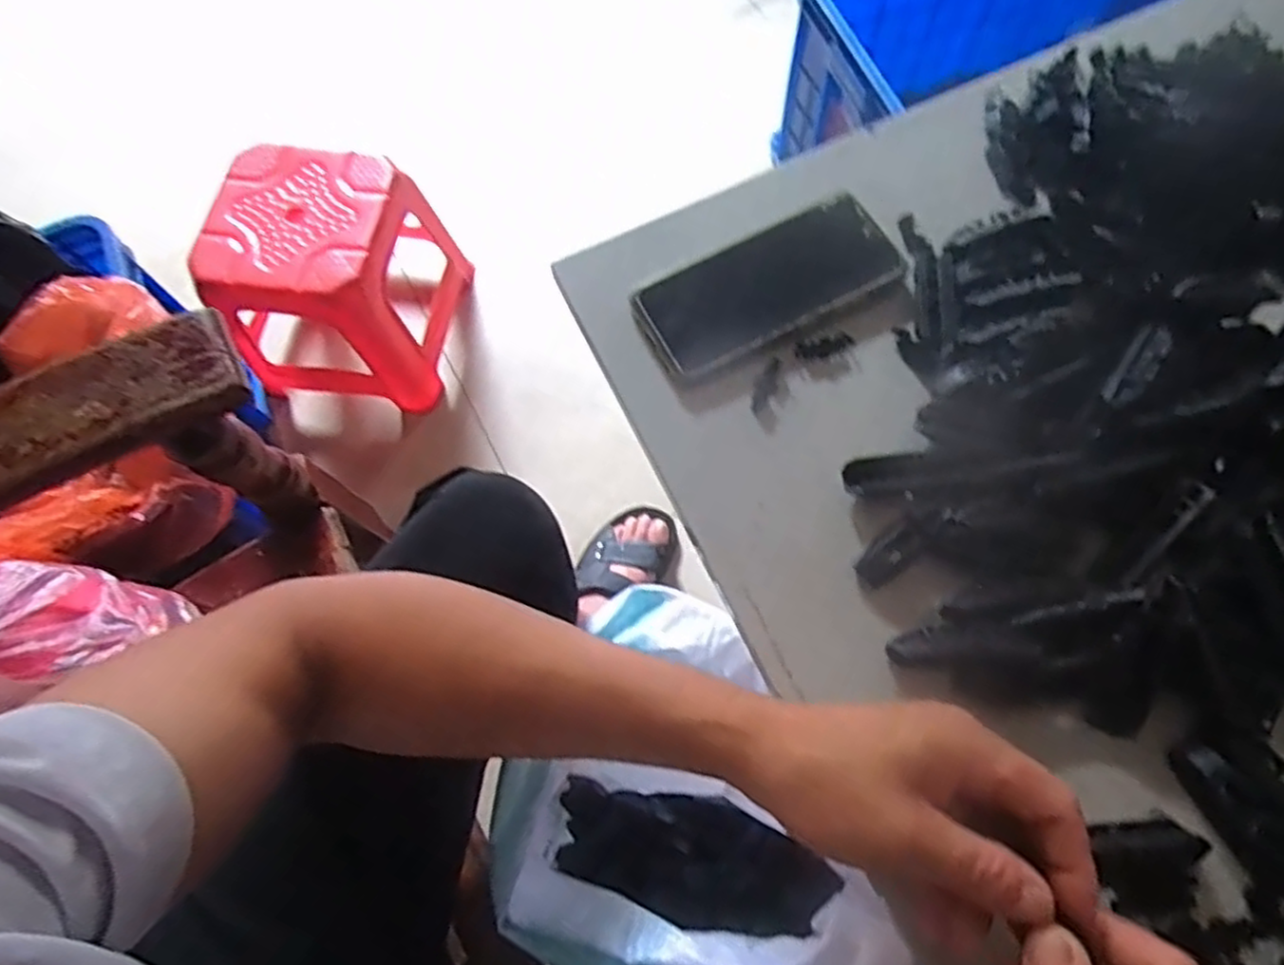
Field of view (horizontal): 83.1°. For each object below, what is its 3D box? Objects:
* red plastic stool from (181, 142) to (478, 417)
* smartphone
[{"bbox_3d":[-0.416,-0.271,1.007,0.269,0.261,0.245,4,69,4],"label":"red plastic stool"},{"bbox_3d":[0.079,-0.125,0.460,0.163,0.012,0.069,-26,70,-7],"label":"smartphone"}]

